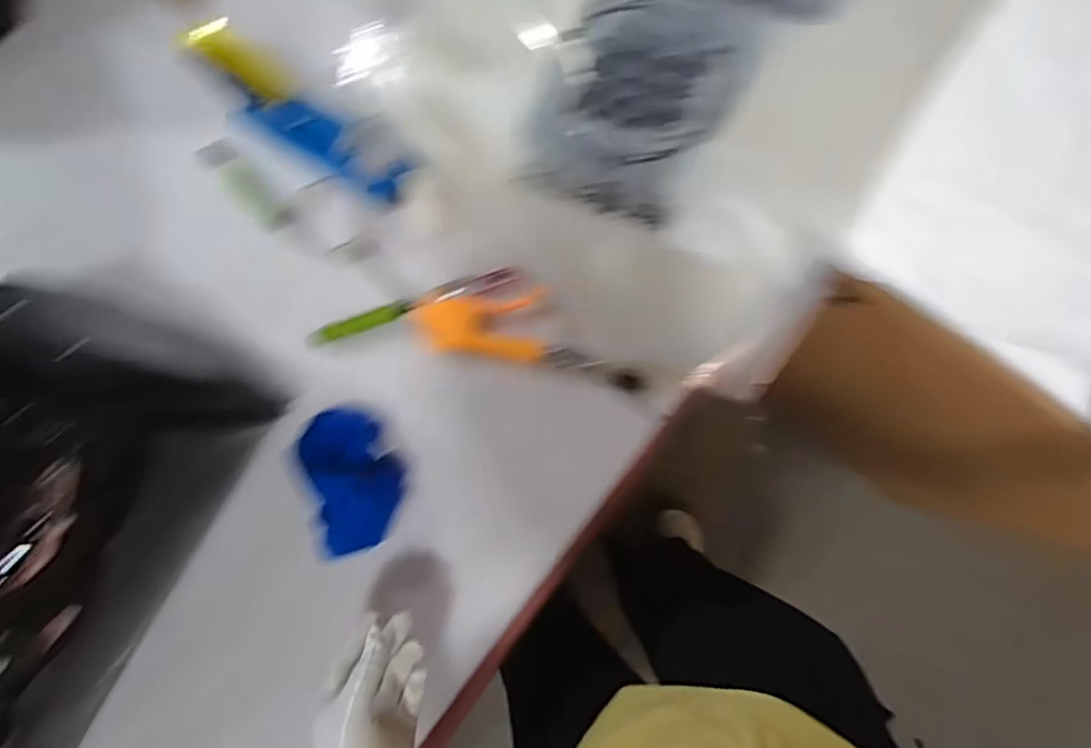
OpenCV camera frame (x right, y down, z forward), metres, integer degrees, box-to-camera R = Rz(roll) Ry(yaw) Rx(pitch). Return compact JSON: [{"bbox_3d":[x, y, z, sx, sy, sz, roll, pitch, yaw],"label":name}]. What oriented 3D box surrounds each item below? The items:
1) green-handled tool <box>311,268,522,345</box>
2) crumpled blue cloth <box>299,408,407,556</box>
[{"bbox_3d":[-0.141,-0.075,0.644,0.234,0.011,0.024,-17,84,3],"label":"green-handled tool"},{"bbox_3d":[-0.193,0.106,0.615,0.085,0.062,0.146,-13,85,3],"label":"crumpled blue cloth"}]

